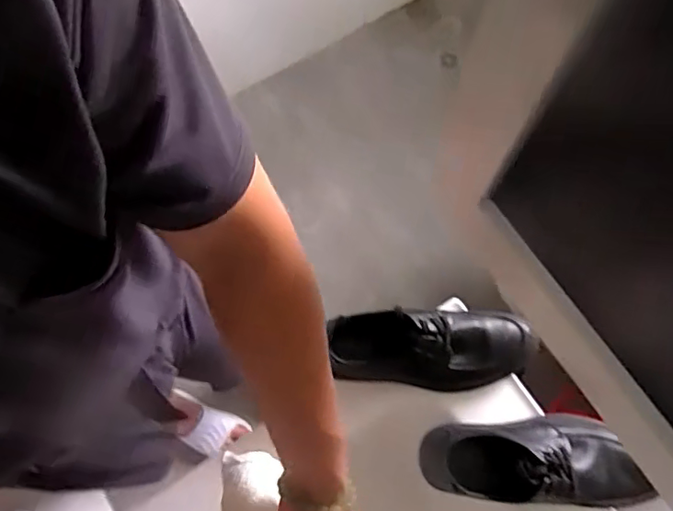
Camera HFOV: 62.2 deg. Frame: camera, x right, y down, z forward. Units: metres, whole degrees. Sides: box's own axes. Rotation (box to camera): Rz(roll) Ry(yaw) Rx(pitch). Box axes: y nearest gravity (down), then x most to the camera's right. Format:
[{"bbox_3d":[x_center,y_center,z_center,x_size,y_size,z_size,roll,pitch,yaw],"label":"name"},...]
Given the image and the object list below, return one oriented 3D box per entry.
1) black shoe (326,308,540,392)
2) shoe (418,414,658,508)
[{"bbox_3d":[0.118,0.113,0.678,0.249,0.086,0.099,-5,71,-2],"label":"black shoe"},{"bbox_3d":[0.235,0.231,0.640,0.264,0.092,0.098,4,71,1],"label":"shoe"}]

